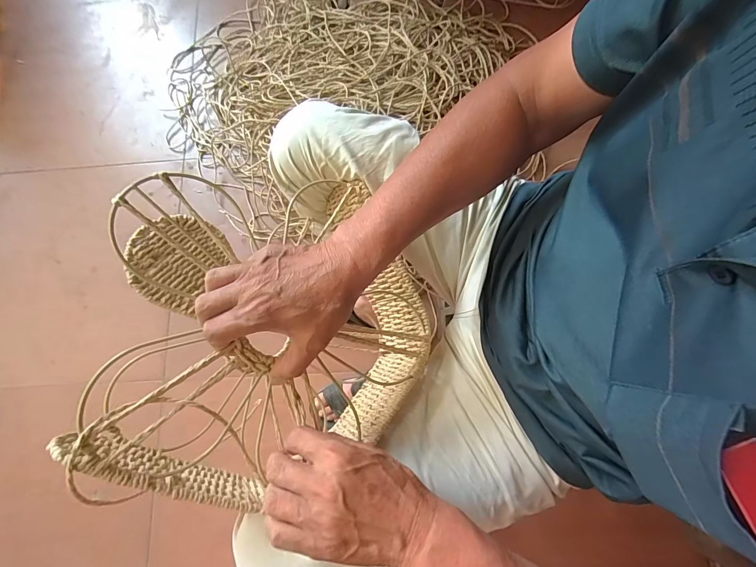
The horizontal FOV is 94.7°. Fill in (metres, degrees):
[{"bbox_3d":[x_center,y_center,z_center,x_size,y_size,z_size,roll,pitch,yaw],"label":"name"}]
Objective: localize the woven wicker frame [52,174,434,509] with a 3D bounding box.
[{"bbox_3d":[-0.103,0.054,0.394,0.313,0.238,0.315,-22,80,-4],"label":"woven wicker frame"}]

